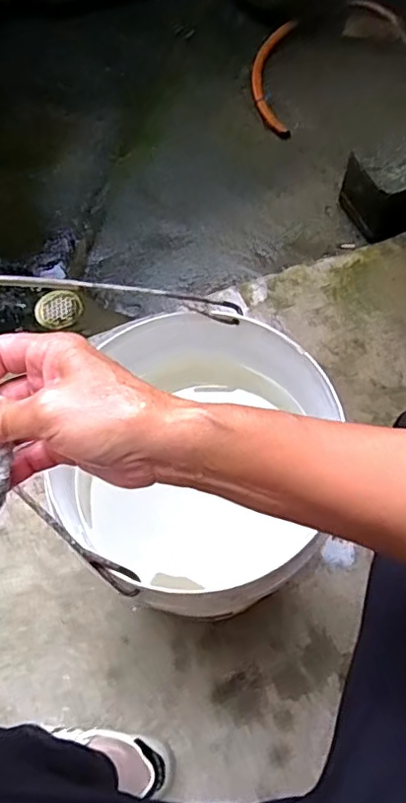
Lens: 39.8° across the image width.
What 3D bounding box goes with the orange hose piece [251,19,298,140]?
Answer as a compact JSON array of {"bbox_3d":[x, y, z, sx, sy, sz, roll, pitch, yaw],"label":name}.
[{"bbox_3d":[0.195,-0.915,1.601,0.122,0.026,0.441,-1,65,17],"label":"orange hose piece"}]

